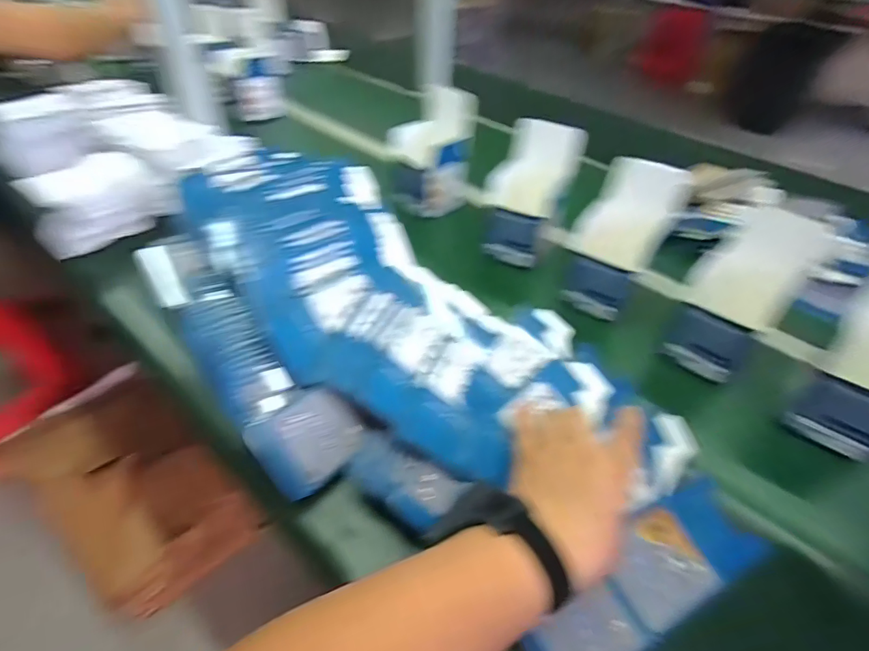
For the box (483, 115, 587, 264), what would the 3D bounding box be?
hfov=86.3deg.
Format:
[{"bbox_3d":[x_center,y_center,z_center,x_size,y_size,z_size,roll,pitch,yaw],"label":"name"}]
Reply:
[{"bbox_3d":[0.135,-0.186,0.653,0.083,0.171,0.111,27,50,24],"label":"box"}]

